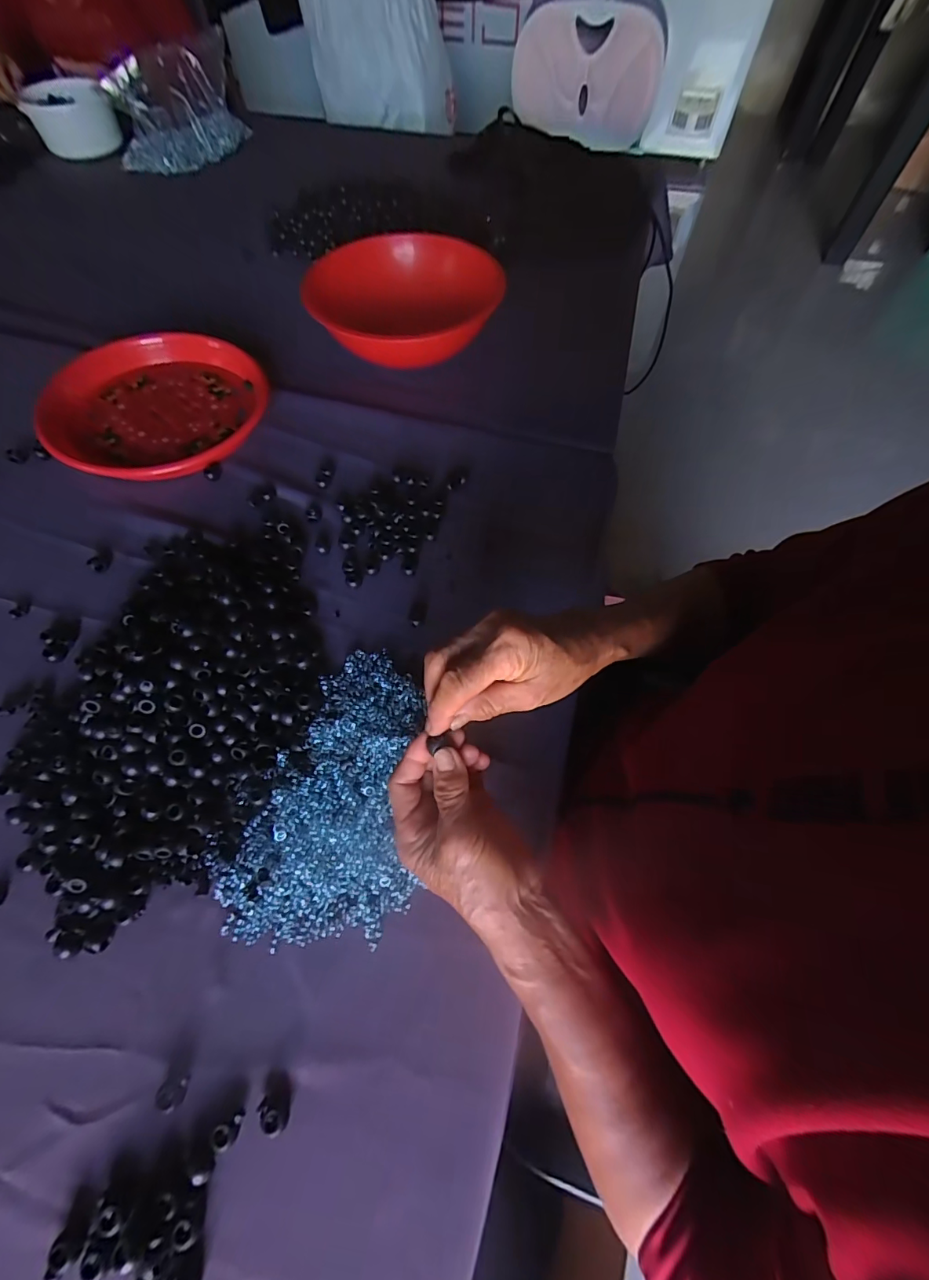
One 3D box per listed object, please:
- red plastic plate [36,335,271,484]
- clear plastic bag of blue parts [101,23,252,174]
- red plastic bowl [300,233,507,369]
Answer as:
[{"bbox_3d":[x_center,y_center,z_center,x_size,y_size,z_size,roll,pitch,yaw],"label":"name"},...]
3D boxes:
[{"bbox_3d":[-0.352,-0.271,0.542,0.228,0.040,0.228,0,63,-1],"label":"red plastic plate"},{"bbox_3d":[-0.502,-0.934,0.819,0.227,0.139,0.086,-25,66,-13],"label":"clear plastic bag of blue parts"},{"bbox_3d":[-0.072,-0.420,0.601,0.222,0.096,0.215,0,63,-1],"label":"red plastic bowl"}]

